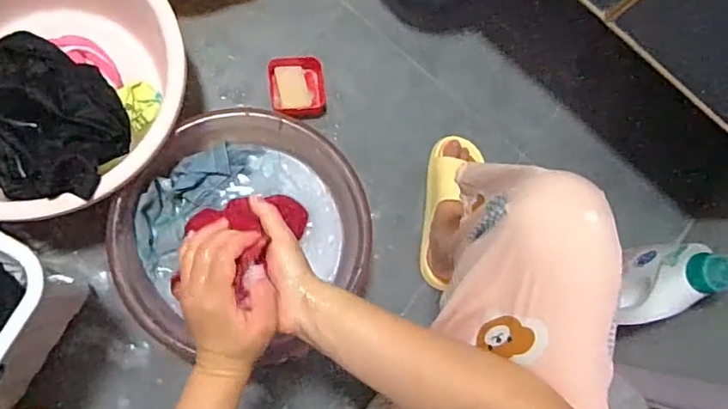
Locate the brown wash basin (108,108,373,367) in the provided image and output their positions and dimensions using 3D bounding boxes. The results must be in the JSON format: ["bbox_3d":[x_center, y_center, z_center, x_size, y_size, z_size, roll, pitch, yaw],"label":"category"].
[{"bbox_3d":[-0.158,0.043,0.779,0.347,0.114,0.325,2,81,-10],"label":"brown wash basin"}]

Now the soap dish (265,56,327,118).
[{"bbox_3d":[-0.109,-0.191,0.869,0.094,0.043,0.103,-7,82,-11],"label":"soap dish"}]

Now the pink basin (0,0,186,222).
[{"bbox_3d":[-0.444,-0.163,0.732,0.383,0.193,0.363,2,81,-10],"label":"pink basin"}]

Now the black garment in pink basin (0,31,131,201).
[{"bbox_3d":[-0.441,-0.115,0.720,0.260,0.125,0.201,33,77,-4],"label":"black garment in pink basin"}]

